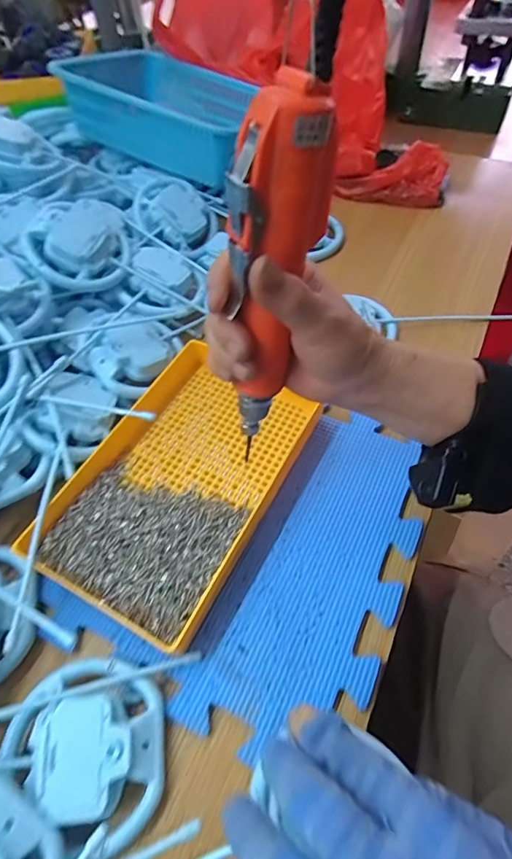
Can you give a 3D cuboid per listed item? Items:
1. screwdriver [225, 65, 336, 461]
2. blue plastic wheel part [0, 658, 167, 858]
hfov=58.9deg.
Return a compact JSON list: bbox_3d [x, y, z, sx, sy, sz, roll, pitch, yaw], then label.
[{"bbox_3d":[0.004,-0.067,0.251,0.032,0.202,0.040,35,52,25],"label":"screwdriver"},{"bbox_3d":[-0.099,0.191,0.280,0.100,0.024,0.079,32,62,23],"label":"blue plastic wheel part"}]

